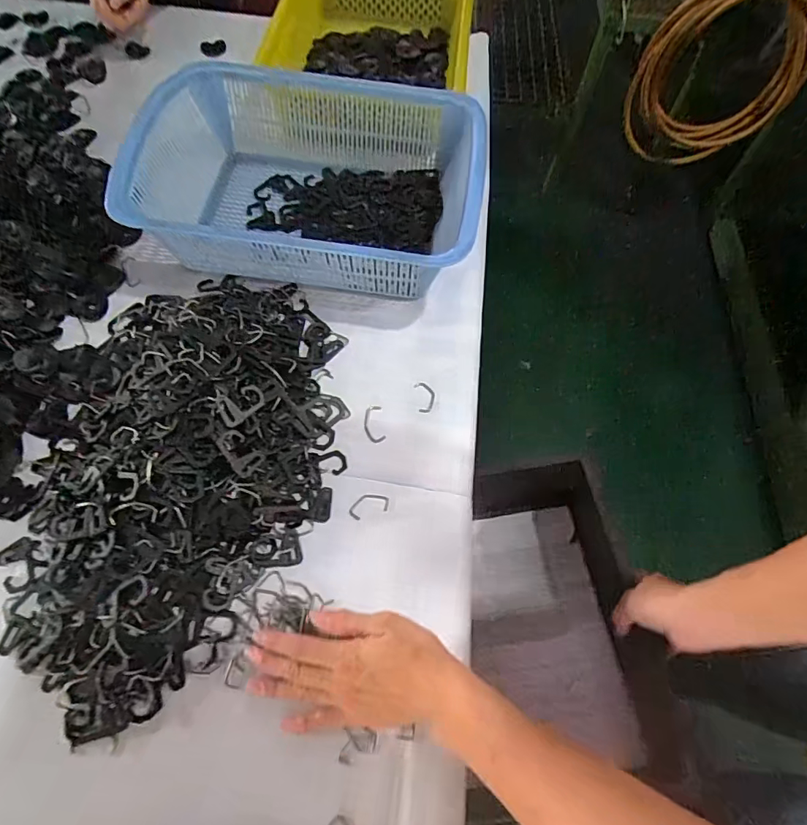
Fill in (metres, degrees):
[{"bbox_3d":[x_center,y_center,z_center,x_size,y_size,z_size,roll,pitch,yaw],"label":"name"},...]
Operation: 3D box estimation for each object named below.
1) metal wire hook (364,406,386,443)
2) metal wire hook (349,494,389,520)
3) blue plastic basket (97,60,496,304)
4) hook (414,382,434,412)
[{"bbox_3d":[-0.029,0.011,0.479,0.019,0.004,0.040,-7,66,-6],"label":"metal wire hook"},{"bbox_3d":[-0.031,0.085,0.445,0.038,0.004,0.020,-17,68,-10],"label":"metal wire hook"},{"bbox_3d":[-0.097,-0.249,0.538,0.325,0.105,0.252,8,66,1],"label":"blue plastic basket"},{"bbox_3d":[0.023,-0.017,0.497,0.019,0.004,0.035,-10,67,-7],"label":"hook"}]

